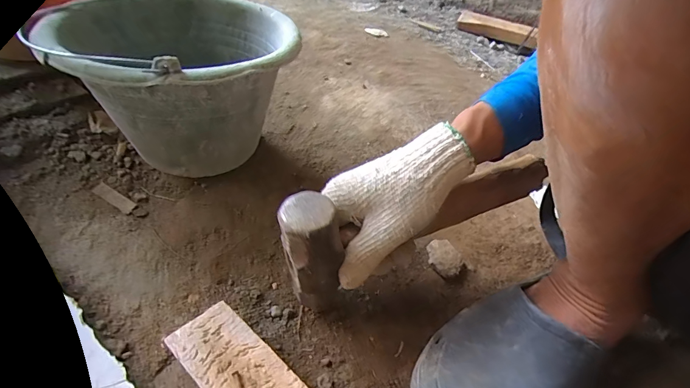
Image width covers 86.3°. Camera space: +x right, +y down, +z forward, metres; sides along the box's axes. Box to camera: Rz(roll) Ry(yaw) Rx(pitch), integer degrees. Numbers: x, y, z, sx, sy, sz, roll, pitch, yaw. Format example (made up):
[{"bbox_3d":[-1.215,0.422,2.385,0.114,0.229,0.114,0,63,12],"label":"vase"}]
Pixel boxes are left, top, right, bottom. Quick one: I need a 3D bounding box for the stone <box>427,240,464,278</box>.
[{"bbox_3d":[0.113,0.073,0.420,0.037,0.016,0.041,-29,54,-32],"label":"stone"}]

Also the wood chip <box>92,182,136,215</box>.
[{"bbox_3d":[-0.271,0.003,0.430,0.060,0.004,0.017,26,47,20],"label":"wood chip"}]

